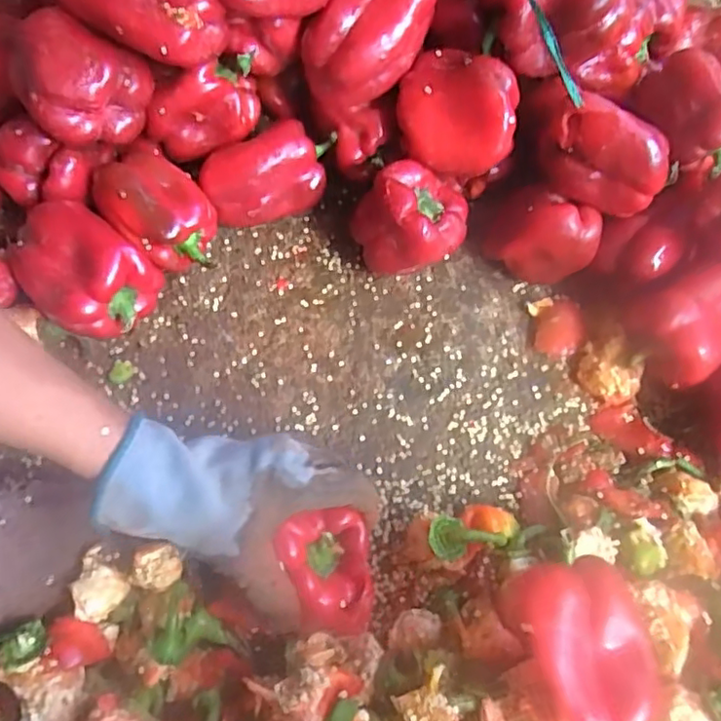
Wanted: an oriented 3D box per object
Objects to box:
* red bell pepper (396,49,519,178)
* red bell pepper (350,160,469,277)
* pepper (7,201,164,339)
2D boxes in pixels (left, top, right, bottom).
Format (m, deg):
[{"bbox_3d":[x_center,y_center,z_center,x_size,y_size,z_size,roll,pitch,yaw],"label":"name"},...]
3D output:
[{"bbox_3d":[0.065,-0.168,0.418,0.078,0.067,0.059,9,69,2],"label":"red bell pepper"},{"bbox_3d":[0.036,-0.094,0.454,0.083,0.079,0.068,-2,69,-3],"label":"red bell pepper"},{"bbox_3d":[-0.194,-0.056,0.438,0.076,0.086,0.071,1,69,-1],"label":"pepper"}]

